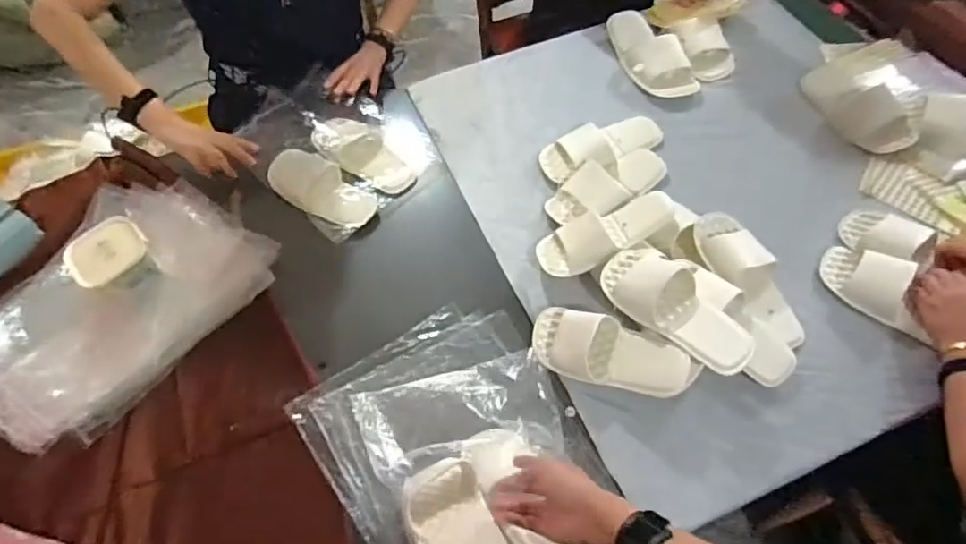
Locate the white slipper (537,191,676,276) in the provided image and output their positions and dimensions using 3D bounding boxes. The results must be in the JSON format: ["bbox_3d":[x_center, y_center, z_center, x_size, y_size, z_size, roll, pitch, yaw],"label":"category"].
[{"bbox_3d":[0.197,-0.075,0.903,0.237,0.066,0.105,-24,58,1],"label":"white slipper"}]

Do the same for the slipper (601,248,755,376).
[{"bbox_3d":[0.277,0.041,0.802,0.235,0.058,0.108,39,66,24],"label":"slipper"}]

